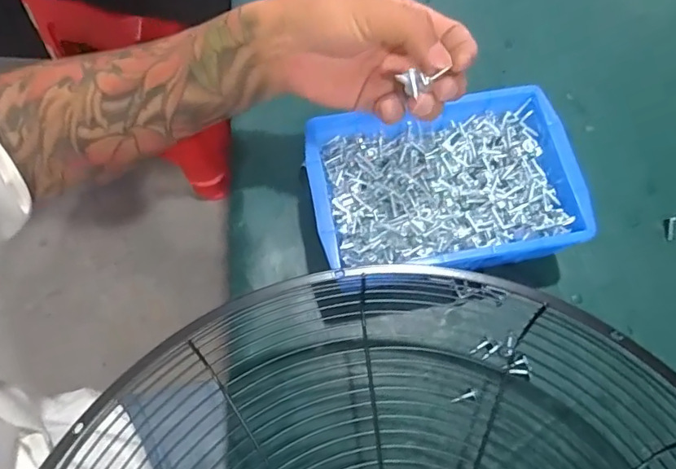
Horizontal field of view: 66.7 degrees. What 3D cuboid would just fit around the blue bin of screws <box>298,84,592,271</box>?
[{"bbox_3d":[0.083,-0.033,0.416,0.206,0.061,0.143,-9,69,-3],"label":"blue bin of screws"}]

